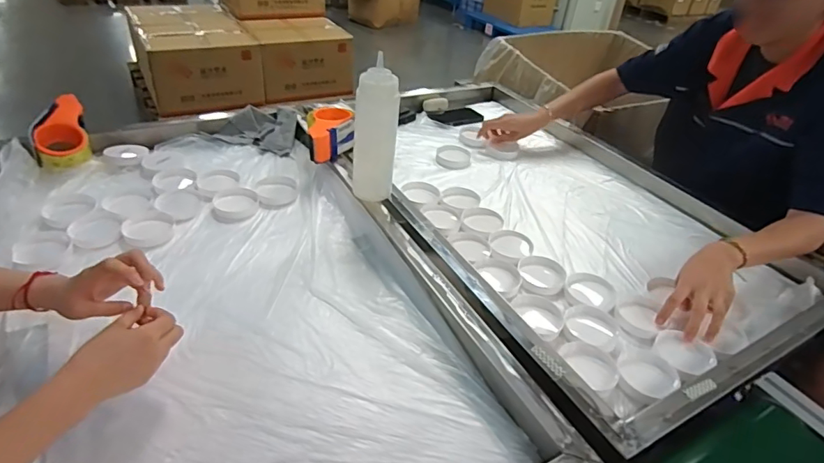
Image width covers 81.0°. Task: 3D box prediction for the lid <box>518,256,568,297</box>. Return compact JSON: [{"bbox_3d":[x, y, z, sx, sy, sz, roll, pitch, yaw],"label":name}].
[{"bbox_3d":[0.209,0.070,0.778,0.074,0.020,0.077,4,38,-3],"label":"lid"}]

